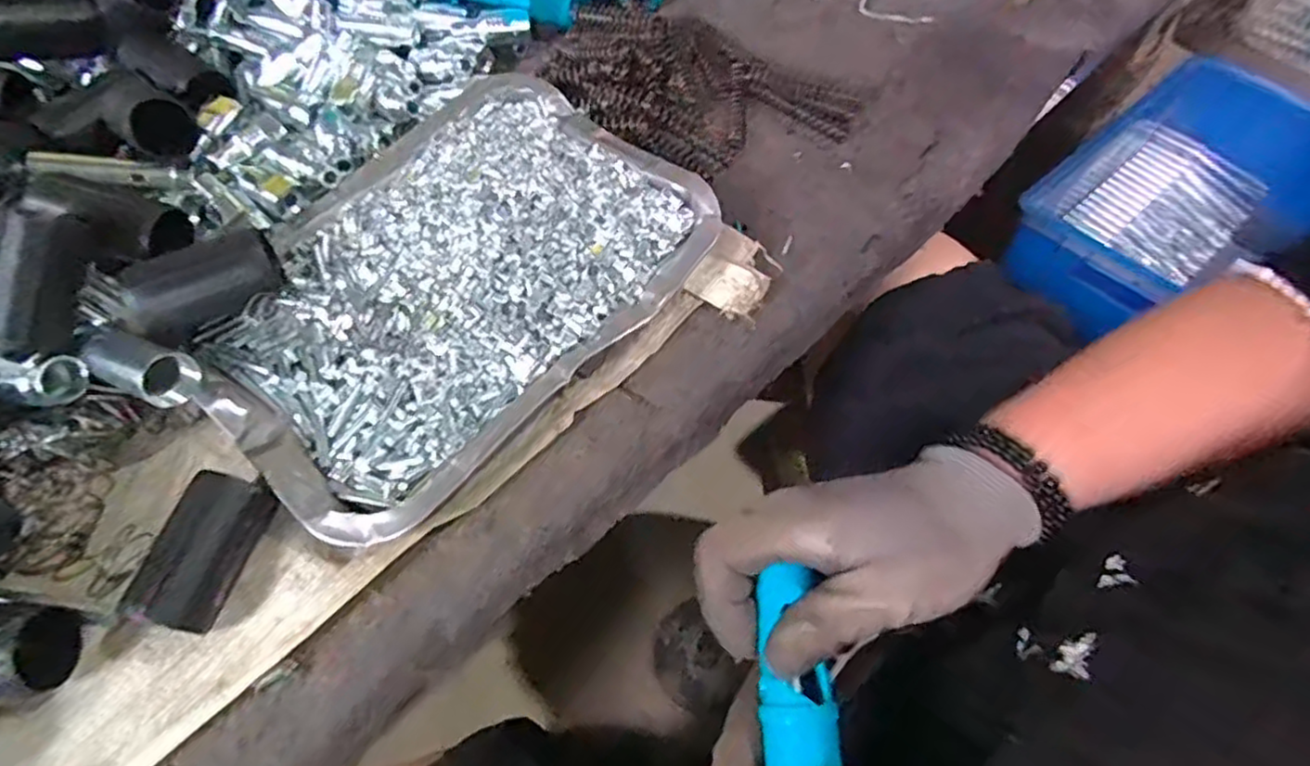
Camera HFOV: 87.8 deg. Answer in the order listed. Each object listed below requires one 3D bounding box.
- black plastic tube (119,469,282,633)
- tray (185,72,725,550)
[{"bbox_3d":[-0.185,0.070,0.283,0.030,0.028,0.061,15,61,10],"label":"black plastic tube"},{"bbox_3d":[-0.105,-0.055,0.353,0.179,0.036,0.247,37,67,20],"label":"tray"}]

